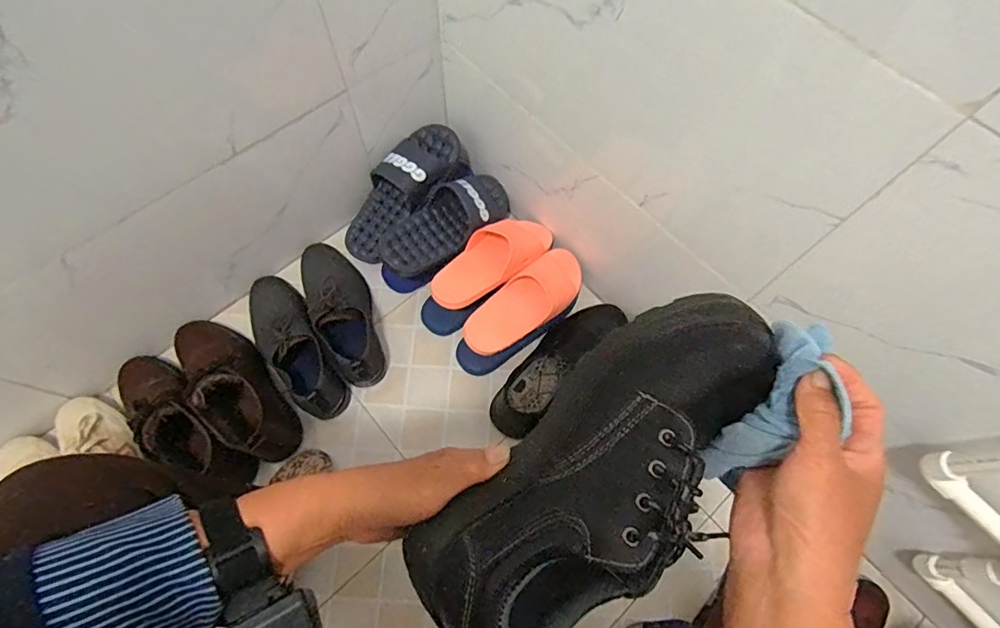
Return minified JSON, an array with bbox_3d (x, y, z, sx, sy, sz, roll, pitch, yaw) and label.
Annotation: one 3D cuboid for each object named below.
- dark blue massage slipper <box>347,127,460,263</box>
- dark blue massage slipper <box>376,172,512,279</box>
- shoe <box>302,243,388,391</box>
[{"bbox_3d":[-0.184,-0.216,0.867,0.110,0.072,0.275,44,100,14],"label":"dark blue massage slipper"},{"bbox_3d":[-0.084,-0.158,0.857,0.110,0.081,0.268,36,70,12],"label":"dark blue massage slipper"},{"bbox_3d":[-0.259,0.007,0.833,0.093,0.107,0.229,-17,69,-10],"label":"shoe"}]

